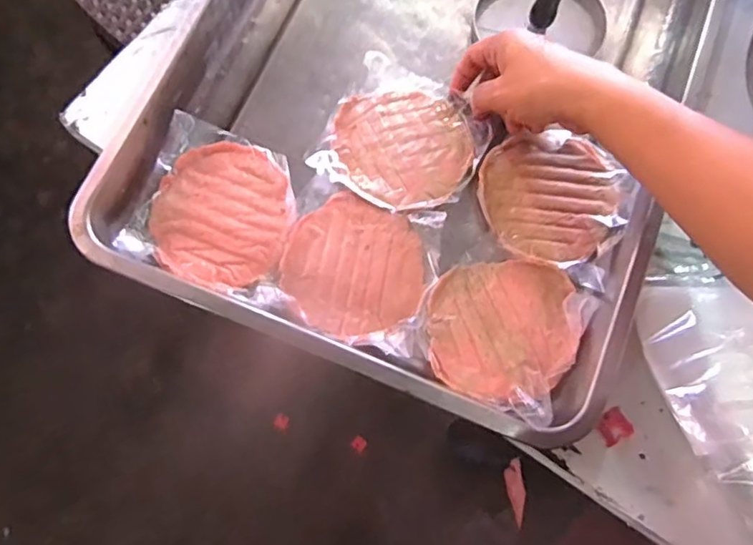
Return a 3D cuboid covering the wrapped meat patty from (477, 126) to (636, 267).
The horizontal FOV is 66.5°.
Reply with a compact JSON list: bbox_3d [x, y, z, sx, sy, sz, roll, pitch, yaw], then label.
[{"bbox_3d":[0.136,-0.061,0.440,0.108,0.008,0.106,0,73,0],"label":"wrapped meat patty"}]

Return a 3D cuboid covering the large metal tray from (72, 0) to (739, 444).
[{"bbox_3d":[0.077,-0.219,0.480,0.379,0.051,0.617,22,75,7],"label":"large metal tray"}]

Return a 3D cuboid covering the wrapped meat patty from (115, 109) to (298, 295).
[{"bbox_3d":[-0.120,-0.051,0.435,0.115,0.016,0.116,21,74,7],"label":"wrapped meat patty"}]

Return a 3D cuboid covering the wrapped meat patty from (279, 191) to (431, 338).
[{"bbox_3d":[-0.016,-0.004,0.428,0.106,0.009,0.099,0,73,0],"label":"wrapped meat patty"}]

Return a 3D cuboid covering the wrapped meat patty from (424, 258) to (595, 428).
[{"bbox_3d":[0.090,0.037,0.410,0.105,0.021,0.110,24,75,7],"label":"wrapped meat patty"}]

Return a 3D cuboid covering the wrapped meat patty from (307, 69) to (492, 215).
[{"bbox_3d":[0.023,-0.106,0.458,0.116,0.009,0.117,28,75,8],"label":"wrapped meat patty"}]

